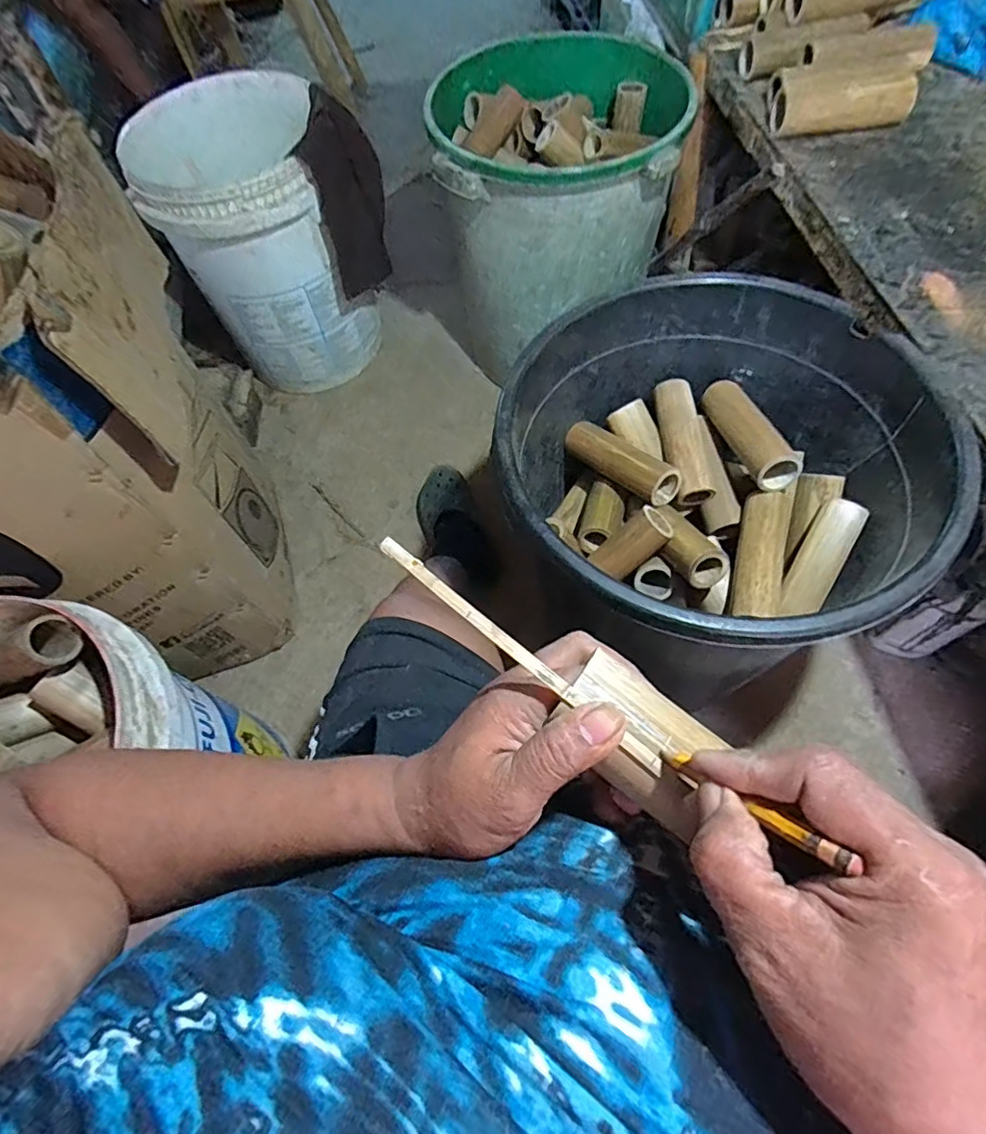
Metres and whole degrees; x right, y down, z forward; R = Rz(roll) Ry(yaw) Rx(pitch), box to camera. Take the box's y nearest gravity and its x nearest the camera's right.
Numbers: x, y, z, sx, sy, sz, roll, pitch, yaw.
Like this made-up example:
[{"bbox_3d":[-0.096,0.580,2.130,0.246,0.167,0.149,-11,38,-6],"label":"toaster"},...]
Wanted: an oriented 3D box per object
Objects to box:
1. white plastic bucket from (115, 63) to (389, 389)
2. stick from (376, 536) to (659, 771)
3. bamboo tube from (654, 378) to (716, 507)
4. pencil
[{"bbox_3d":[-0.506,-0.707,1.295,0.361,0.517,0.452,-21,63,-8],"label":"white plastic bucket"},{"bbox_3d":[0.011,0.038,0.263,0.159,0.004,0.007,39,70,8],"label":"stick"},{"bbox_3d":[0.266,-0.176,0.815,0.053,0.061,0.180,-5,62,0],"label":"bamboo tube"},{"bbox_3d":[0.092,0.086,0.215,0.007,0.005,0.082,-38,22,-16],"label":"pencil"}]

